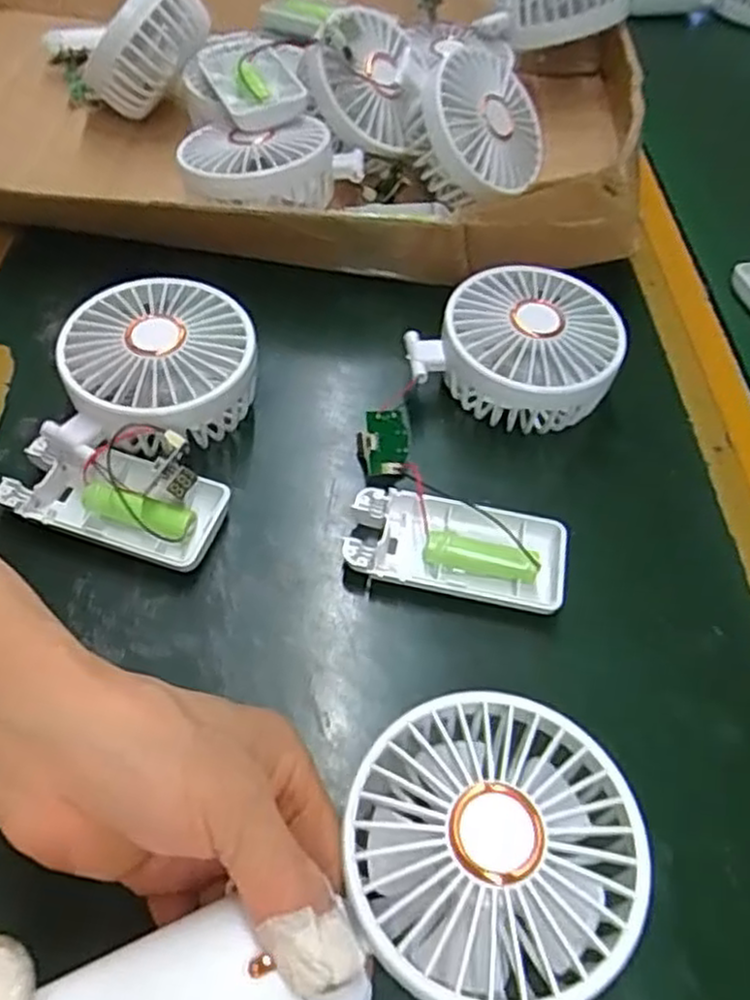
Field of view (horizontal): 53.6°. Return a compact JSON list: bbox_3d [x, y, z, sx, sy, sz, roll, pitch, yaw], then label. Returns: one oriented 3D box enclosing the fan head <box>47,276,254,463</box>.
[{"bbox_3d":[-0.102,-0.059,0.354,0.088,0.048,0.090,-5,56,-7],"label":"fan head"}]

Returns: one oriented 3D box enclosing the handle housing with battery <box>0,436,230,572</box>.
[{"bbox_3d":[-0.113,-0.002,0.324,0.092,0.029,0.044,16,56,7],"label":"handle housing with battery"}]

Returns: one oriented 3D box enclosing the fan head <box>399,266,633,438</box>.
[{"bbox_3d":[0.072,-0.071,0.374,0.088,0.048,0.082,2,55,-2],"label":"fan head"}]

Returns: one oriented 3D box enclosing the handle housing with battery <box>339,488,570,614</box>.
[{"bbox_3d":[0.035,0.022,0.325,0.094,0.018,0.044,11,56,4],"label":"handle housing with battery"}]

